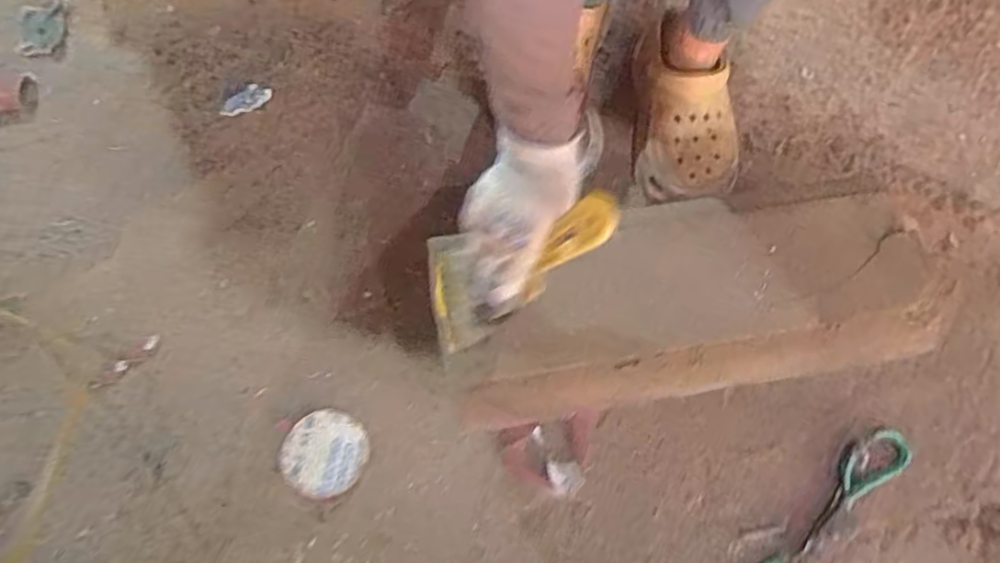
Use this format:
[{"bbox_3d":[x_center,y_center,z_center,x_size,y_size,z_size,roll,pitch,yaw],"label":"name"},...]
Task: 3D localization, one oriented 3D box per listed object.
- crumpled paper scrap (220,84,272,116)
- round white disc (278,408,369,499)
[{"bbox_3d":[-0.329,-0.234,0.782,0.067,0.008,0.031,-33,77,-19],"label":"crumpled paper scrap"},{"bbox_3d":[-0.185,0.181,0.638,0.088,0.011,0.086,0,73,1],"label":"round white disc"}]

